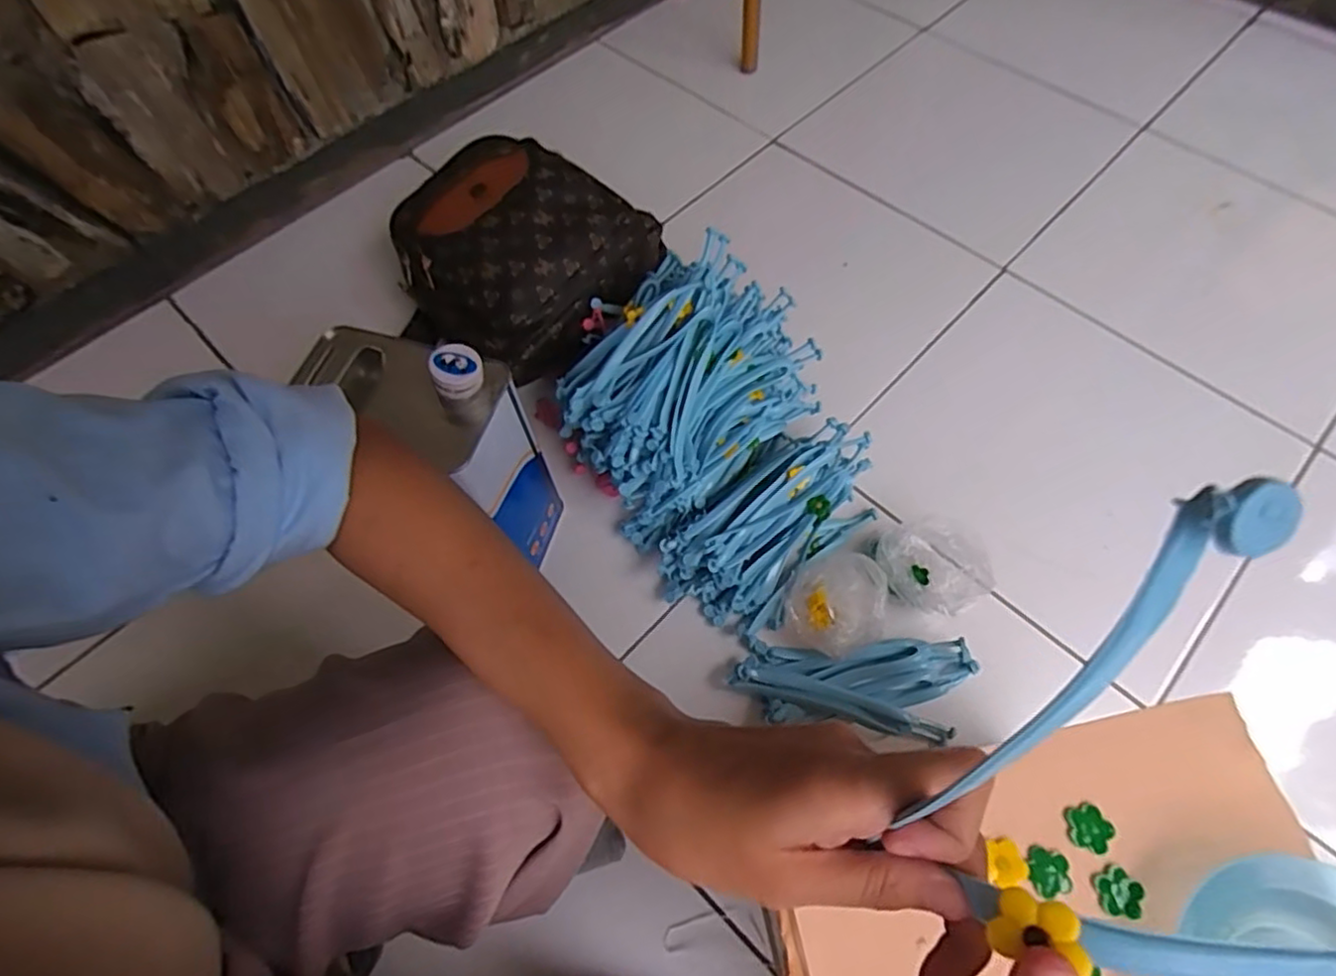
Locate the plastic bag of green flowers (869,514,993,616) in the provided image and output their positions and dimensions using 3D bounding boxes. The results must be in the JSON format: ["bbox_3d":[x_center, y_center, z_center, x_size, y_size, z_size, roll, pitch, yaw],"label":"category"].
[{"bbox_3d":[0.262,0.081,0.649,0.100,0.053,0.097,-16,64,-7],"label":"plastic bag of green flowers"}]

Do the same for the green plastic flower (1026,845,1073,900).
[{"bbox_3d":[0.204,0.205,0.347,0.020,0.005,0.023,1,63,2],"label":"green plastic flower"}]

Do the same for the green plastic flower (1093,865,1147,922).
[{"bbox_3d":[0.237,0.212,0.341,0.023,0.004,0.022,8,63,6],"label":"green plastic flower"}]

